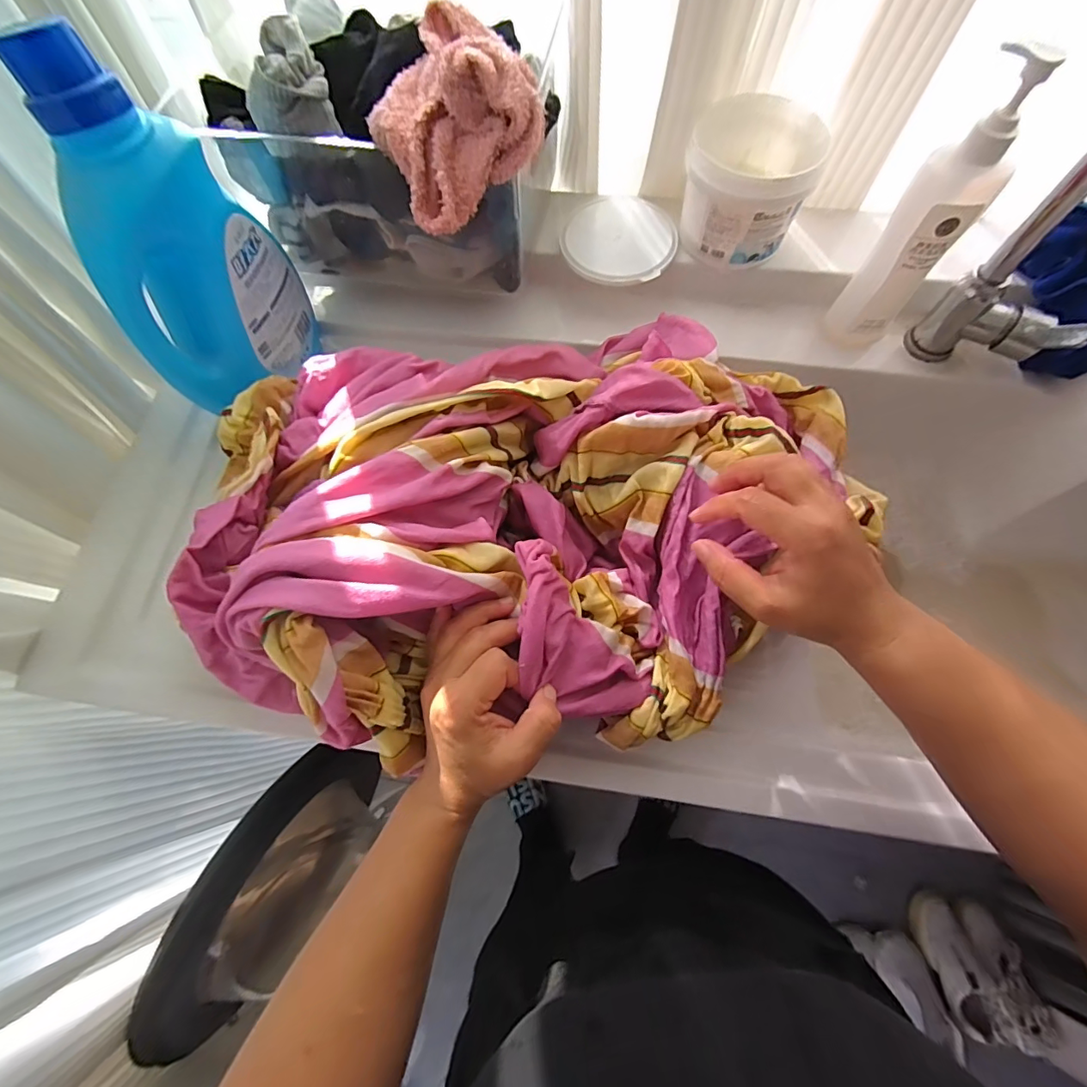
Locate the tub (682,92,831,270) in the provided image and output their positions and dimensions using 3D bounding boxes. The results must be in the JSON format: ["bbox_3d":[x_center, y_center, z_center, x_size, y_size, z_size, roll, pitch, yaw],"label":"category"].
[{"bbox_3d":[0.207,-0.367,0.507,0.114,0.091,0.122,-1,71,2],"label":"tub"}]

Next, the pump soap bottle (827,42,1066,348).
[{"bbox_3d":[0.337,-0.276,0.437,0.062,0.225,0.053,37,76,13],"label":"pump soap bottle"}]

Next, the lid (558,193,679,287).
[{"bbox_3d":[0.085,-0.343,0.553,0.123,0.015,0.127,18,72,8],"label":"lid"}]

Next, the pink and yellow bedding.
[{"bbox_3d":[0.009,-0.038,0.369,0.511,0.145,0.352,-18,71,-4],"label":"pink and yellow bedding"}]

